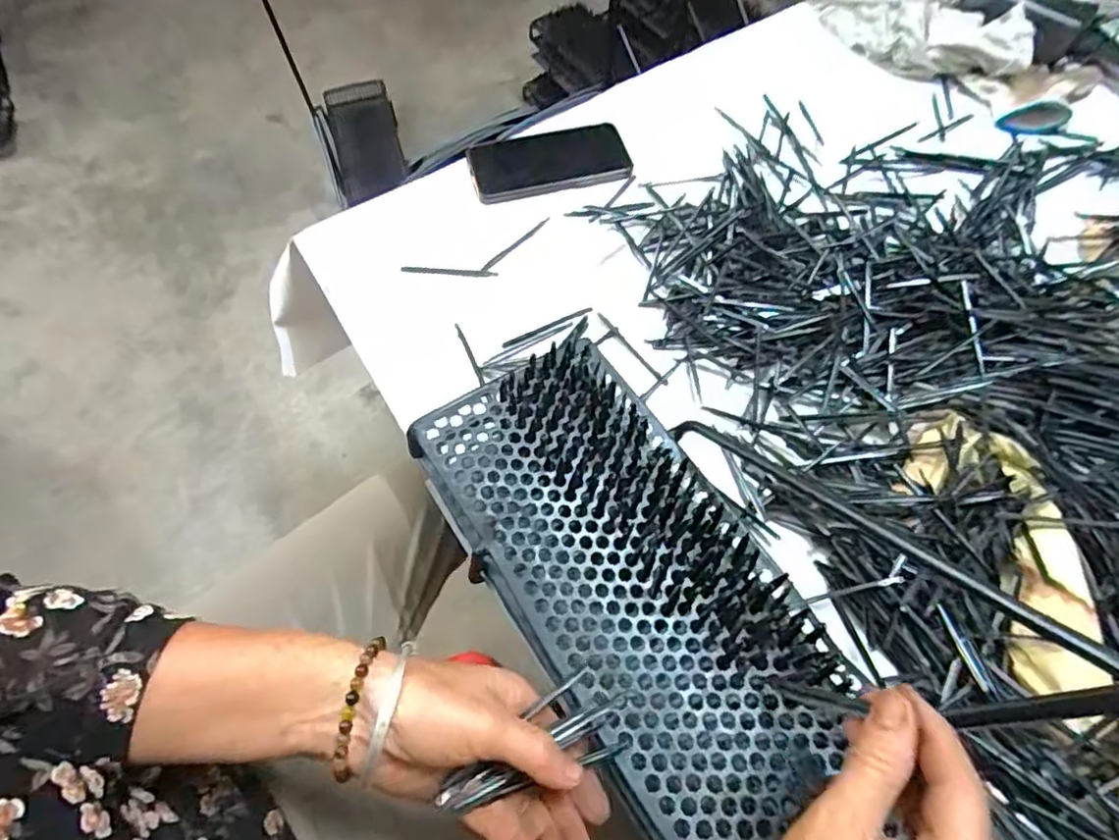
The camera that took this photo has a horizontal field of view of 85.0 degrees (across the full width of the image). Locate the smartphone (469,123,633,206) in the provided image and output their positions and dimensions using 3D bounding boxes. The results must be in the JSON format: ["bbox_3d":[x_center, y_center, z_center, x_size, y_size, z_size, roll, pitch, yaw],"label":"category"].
[{"bbox_3d":[-0.010,-0.266,0.626,0.162,0.009,0.080,-16,64,-9],"label":"smartphone"}]

